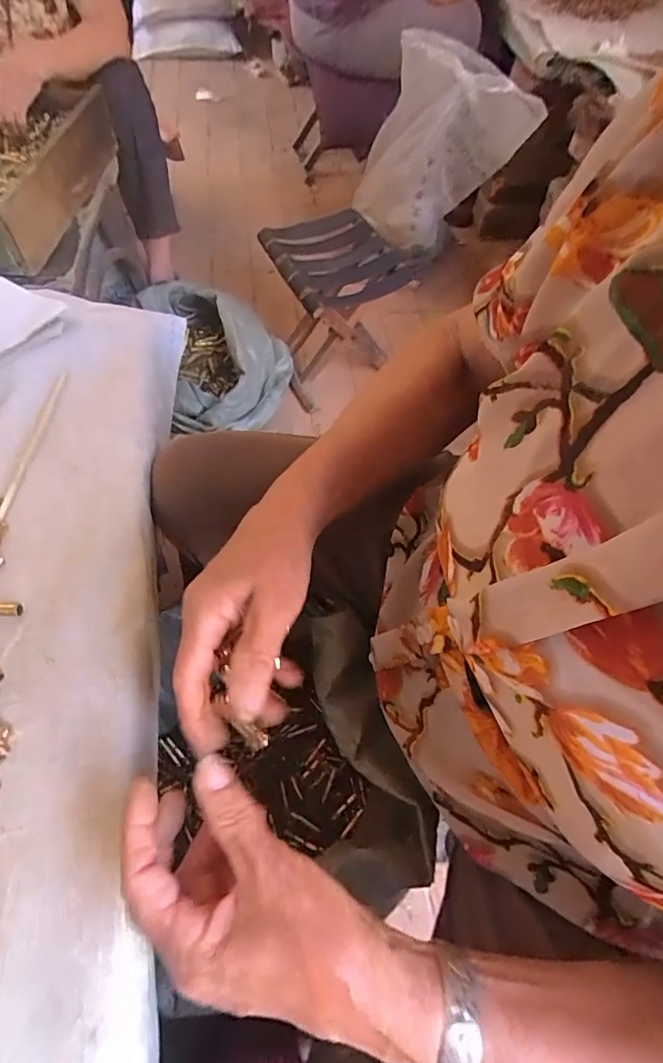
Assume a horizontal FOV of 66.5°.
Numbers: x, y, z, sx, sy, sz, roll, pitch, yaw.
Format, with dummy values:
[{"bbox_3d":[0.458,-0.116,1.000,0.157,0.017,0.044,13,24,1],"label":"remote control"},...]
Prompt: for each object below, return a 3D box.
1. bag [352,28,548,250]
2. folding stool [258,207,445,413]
[{"bbox_3d":[0.260,-0.950,1.268,0.396,0.413,0.198,41,65,19],"label":"bag"},{"bbox_3d":[-0.001,-0.527,1.212,0.265,0.280,0.279,-22,63,-16],"label":"folding stool"}]

